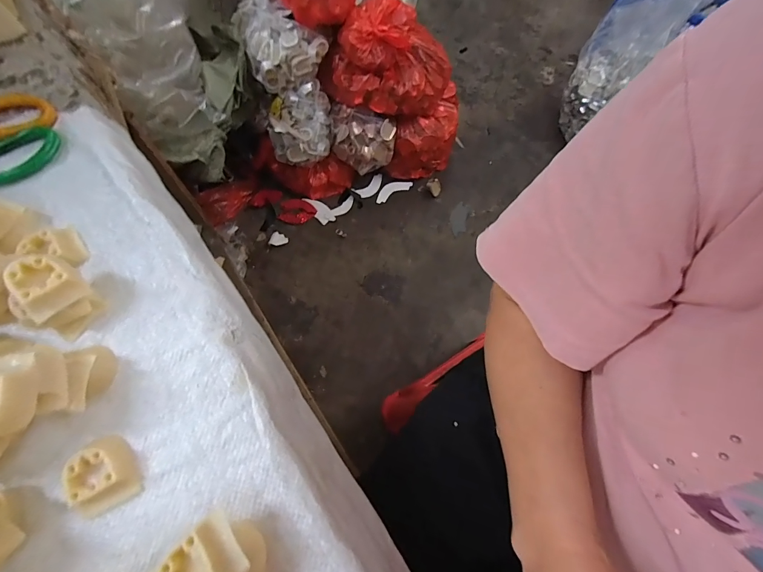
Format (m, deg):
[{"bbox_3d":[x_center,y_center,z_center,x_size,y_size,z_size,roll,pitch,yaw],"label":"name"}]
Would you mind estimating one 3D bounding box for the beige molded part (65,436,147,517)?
[{"bbox_3d":[-0.189,0.126,0.239,0.038,0.017,0.045,-25,72,-11],"label":"beige molded part"}]

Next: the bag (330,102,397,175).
[{"bbox_3d":[-0.058,-0.430,1.052,0.191,0.149,0.121,9,69,1],"label":"bag"}]

